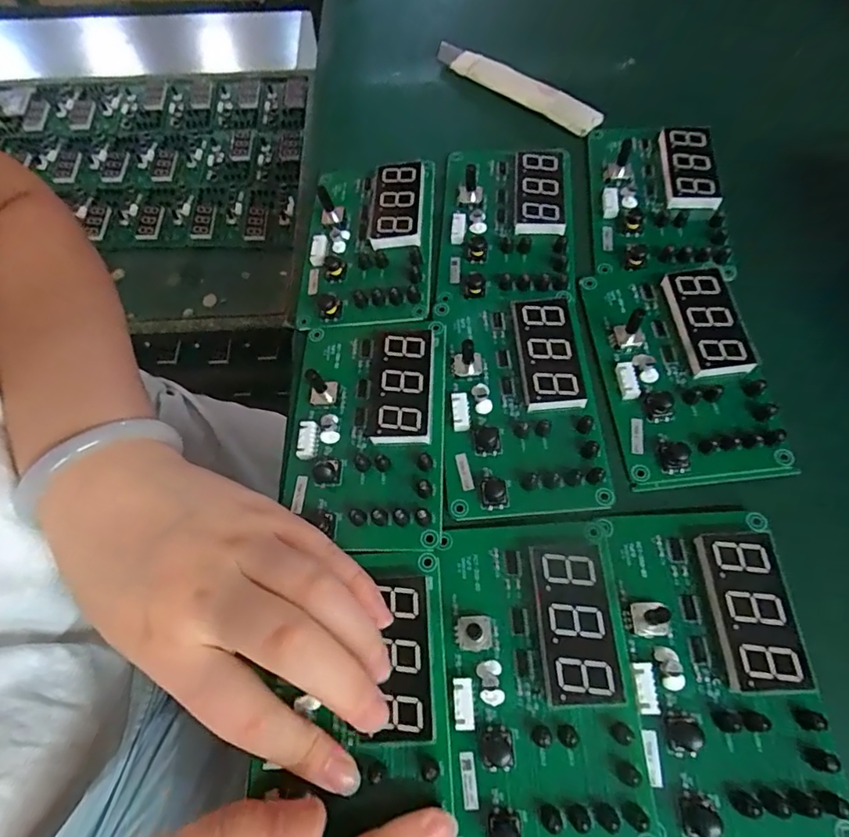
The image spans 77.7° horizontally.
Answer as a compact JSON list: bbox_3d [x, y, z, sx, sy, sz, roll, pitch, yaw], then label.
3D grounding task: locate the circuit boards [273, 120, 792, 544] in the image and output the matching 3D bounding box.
[{"bbox_3d":[0.052,-0.063,0.281,0.247,0.012,0.235,-4,66,-2],"label":"circuit boards"}]

